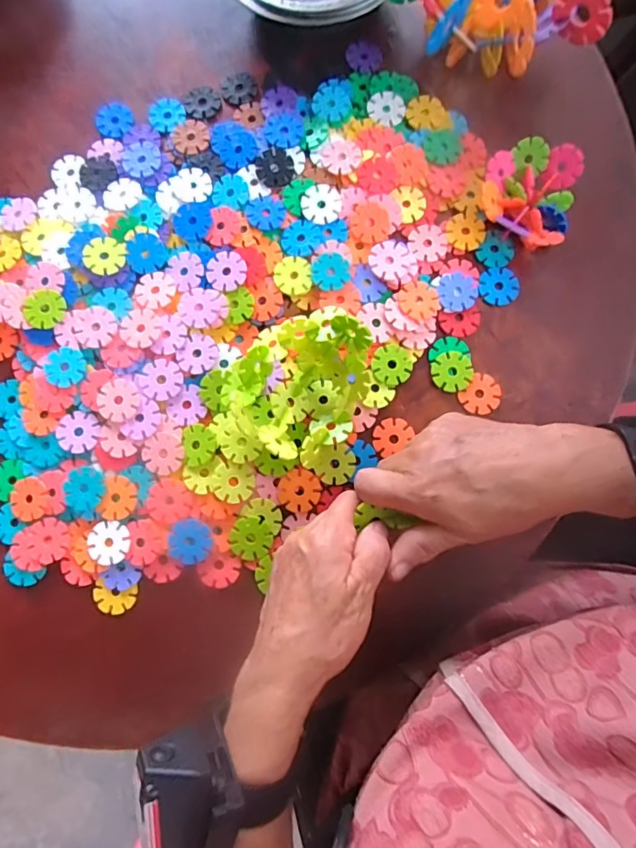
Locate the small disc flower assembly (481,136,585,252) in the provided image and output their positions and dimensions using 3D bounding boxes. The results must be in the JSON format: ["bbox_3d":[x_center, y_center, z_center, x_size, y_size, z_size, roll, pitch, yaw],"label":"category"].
[{"bbox_3d":[0.163,-0.176,0.387,0.070,0.039,0.082,22,81,5],"label":"small disc flower assembly"}]

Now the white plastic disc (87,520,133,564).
[{"bbox_3d":[-0.153,0.086,0.357,0.029,0.004,0.031,0,79,1],"label":"white plastic disc"}]

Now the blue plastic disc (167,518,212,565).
[{"bbox_3d":[-0.094,0.086,0.358,0.031,0.004,0.032,0,89,-4],"label":"blue plastic disc"}]

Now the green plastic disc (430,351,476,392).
[{"bbox_3d":[0.104,-0.041,0.378,0.032,0.004,0.030,0,79,1],"label":"green plastic disc"}]

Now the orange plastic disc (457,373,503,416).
[{"bbox_3d":[0.126,-0.022,0.376,0.027,0.004,0.030,43,83,8],"label":"orange plastic disc"}]

